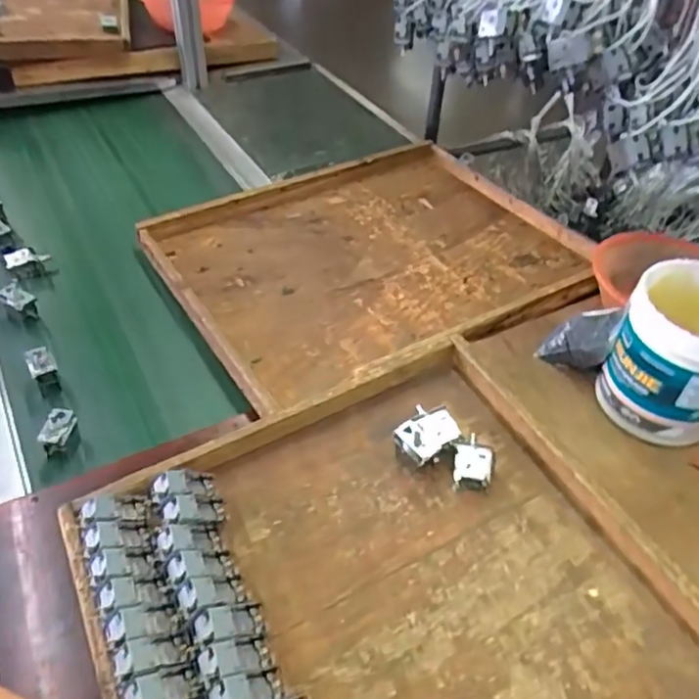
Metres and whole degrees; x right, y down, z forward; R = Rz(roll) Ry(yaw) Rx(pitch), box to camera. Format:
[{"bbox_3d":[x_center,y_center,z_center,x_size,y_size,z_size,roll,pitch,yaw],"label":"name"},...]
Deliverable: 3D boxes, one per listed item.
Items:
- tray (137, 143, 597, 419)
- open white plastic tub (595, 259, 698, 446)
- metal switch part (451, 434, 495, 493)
[{"bbox_3d":[0.031,-0.121,0.824,0.495,0.057,0.410,-23,47,-22],"label":"tray"},{"bbox_3d":[0.308,0.006,0.584,0.114,0.139,0.110,1,44,-1],"label":"open white plastic tub"},{"bbox_3d":[0.109,0.097,0.549,0.033,0.020,0.044,5,43,6],"label":"metal switch part"}]

